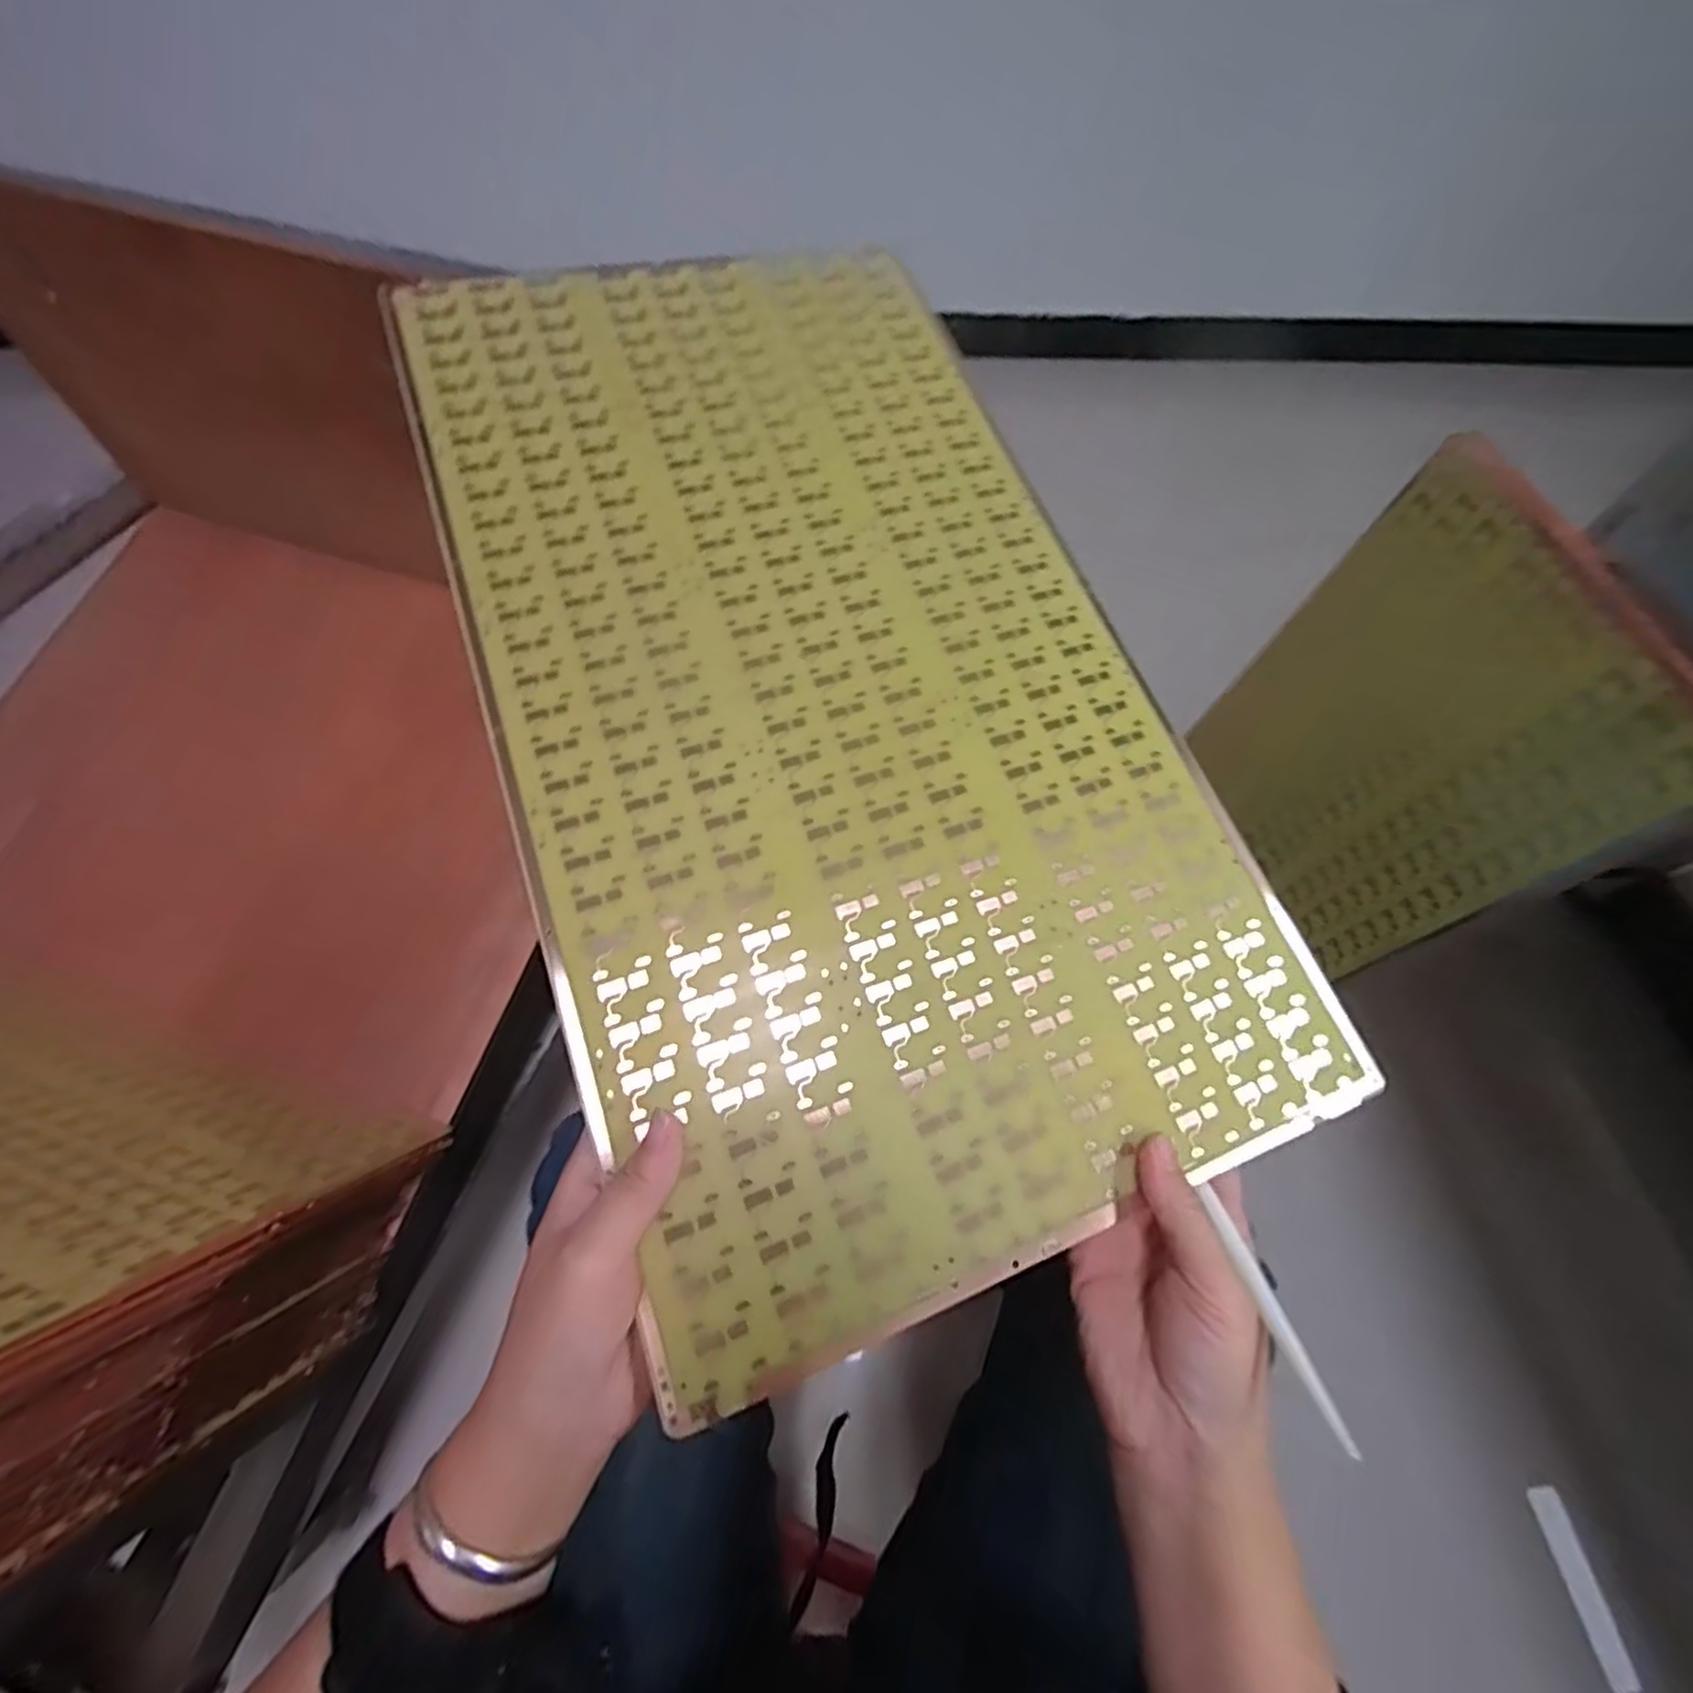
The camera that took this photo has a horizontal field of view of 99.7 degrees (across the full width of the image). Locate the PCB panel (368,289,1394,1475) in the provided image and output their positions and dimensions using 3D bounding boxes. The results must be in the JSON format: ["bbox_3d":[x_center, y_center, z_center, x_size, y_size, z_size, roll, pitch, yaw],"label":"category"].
[{"bbox_3d":[-0.008,-0.097,0.366,0.326,0.007,0.564,-18,73,-13],"label":"PCB panel"}]

